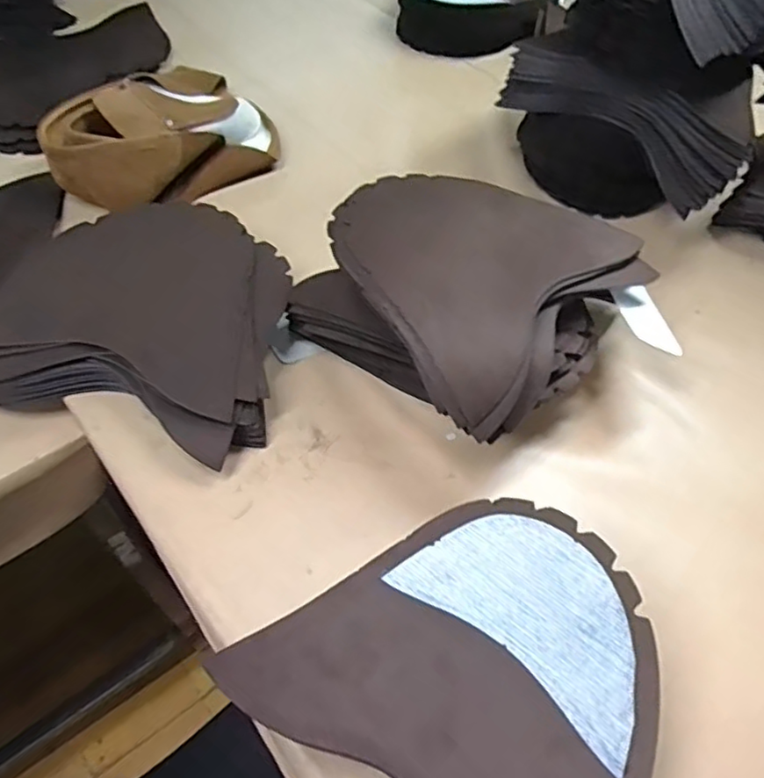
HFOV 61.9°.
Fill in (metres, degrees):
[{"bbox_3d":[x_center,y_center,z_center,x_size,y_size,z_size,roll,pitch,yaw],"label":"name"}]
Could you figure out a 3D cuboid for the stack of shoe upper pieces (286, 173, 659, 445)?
[{"bbox_3d":[0.074,-0.083,0.576,0.230,0.127,0.236,-37,64,-27],"label":"stack of shoe upper pieces"}]

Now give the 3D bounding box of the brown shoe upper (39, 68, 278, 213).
[{"bbox_3d":[-0.237,-0.295,0.746,0.158,0.082,0.267,31,57,18],"label":"brown shoe upper"}]

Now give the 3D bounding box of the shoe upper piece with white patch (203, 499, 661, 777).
[{"bbox_3d":[0.065,0.168,0.377,0.234,0.028,0.205,34,58,20],"label":"shoe upper piece with white patch"}]

